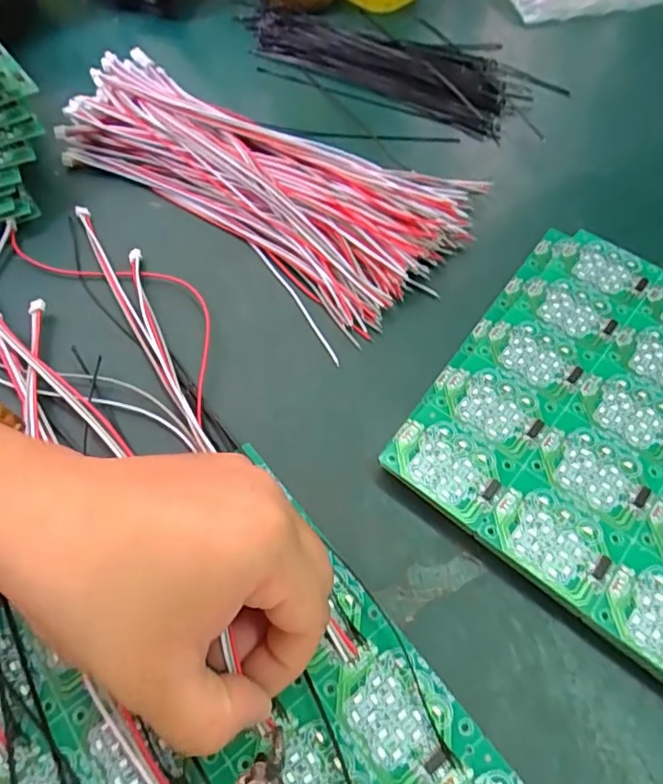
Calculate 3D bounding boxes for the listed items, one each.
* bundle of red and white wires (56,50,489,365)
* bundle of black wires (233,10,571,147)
[{"bbox_3d":[-0.047,-0.137,0.341,0.253,0.036,0.141,30,63,18],"label":"bundle of red and white wires"},{"bbox_3d":[0.044,-0.261,0.437,0.247,0.015,0.114,24,62,14],"label":"bundle of black wires"}]

